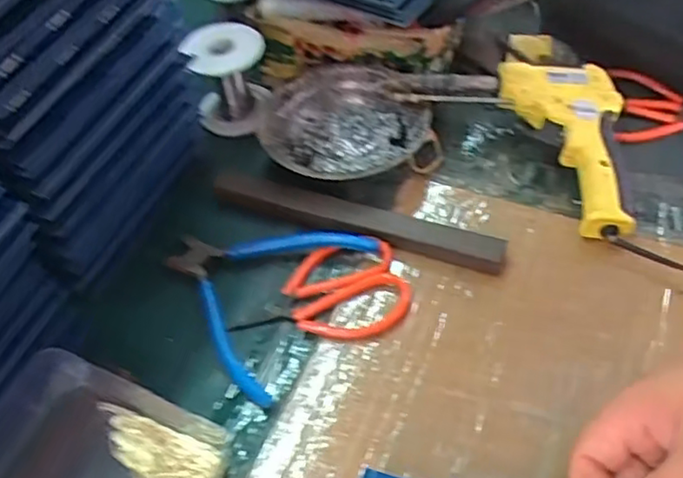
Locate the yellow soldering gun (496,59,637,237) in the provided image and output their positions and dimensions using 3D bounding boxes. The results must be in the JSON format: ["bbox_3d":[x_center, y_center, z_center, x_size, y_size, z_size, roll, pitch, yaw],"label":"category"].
[{"bbox_3d":[0.173,-0.068,0.470,0.083,0.031,0.151,-10,63,-2],"label":"yellow soldering gun"}]

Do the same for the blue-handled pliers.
[{"bbox_3d":[-0.062,0.026,0.439,0.125,0.018,0.128,27,58,24],"label":"blue-handled pliers"}]

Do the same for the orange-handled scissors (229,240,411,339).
[{"bbox_3d":[-0.013,0.035,0.427,0.112,0.012,0.066,-3,51,3],"label":"orange-handled scissors"}]

